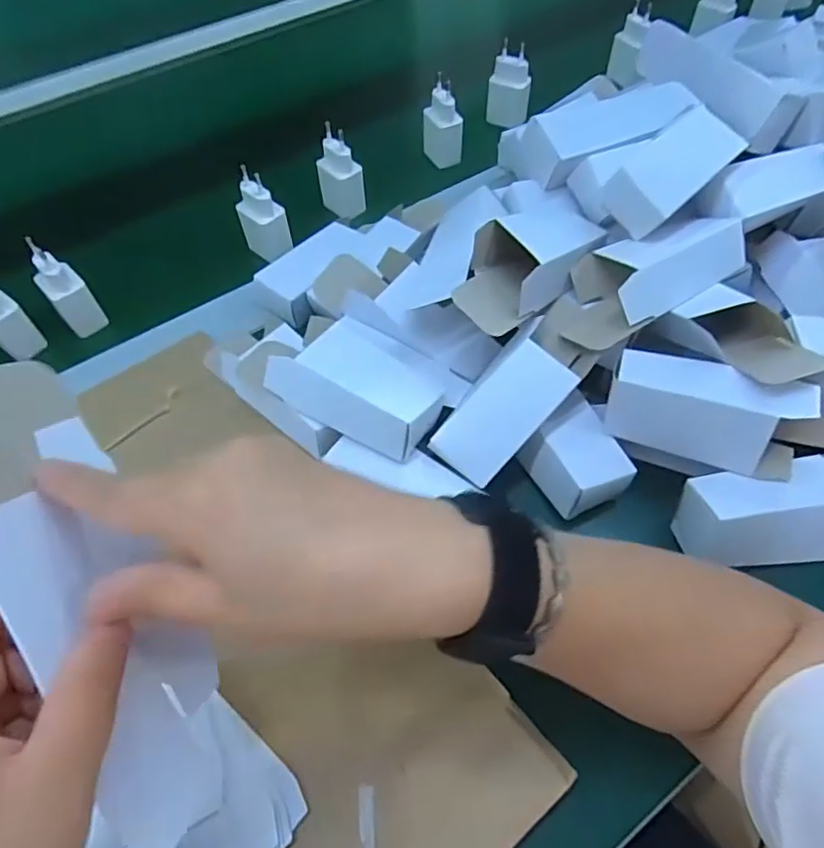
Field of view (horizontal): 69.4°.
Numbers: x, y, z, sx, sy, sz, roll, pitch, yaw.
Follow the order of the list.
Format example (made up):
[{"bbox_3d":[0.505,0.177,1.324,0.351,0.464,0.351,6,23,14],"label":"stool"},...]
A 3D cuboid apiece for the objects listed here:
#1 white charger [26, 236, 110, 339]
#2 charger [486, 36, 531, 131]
[{"bbox_3d":[-0.274,-0.106,0.471,0.028,0.077,0.024,-40,65,-21],"label":"white charger"},{"bbox_3d":[0.103,-0.355,0.624,0.043,0.070,0.031,6,58,5],"label":"charger"}]

